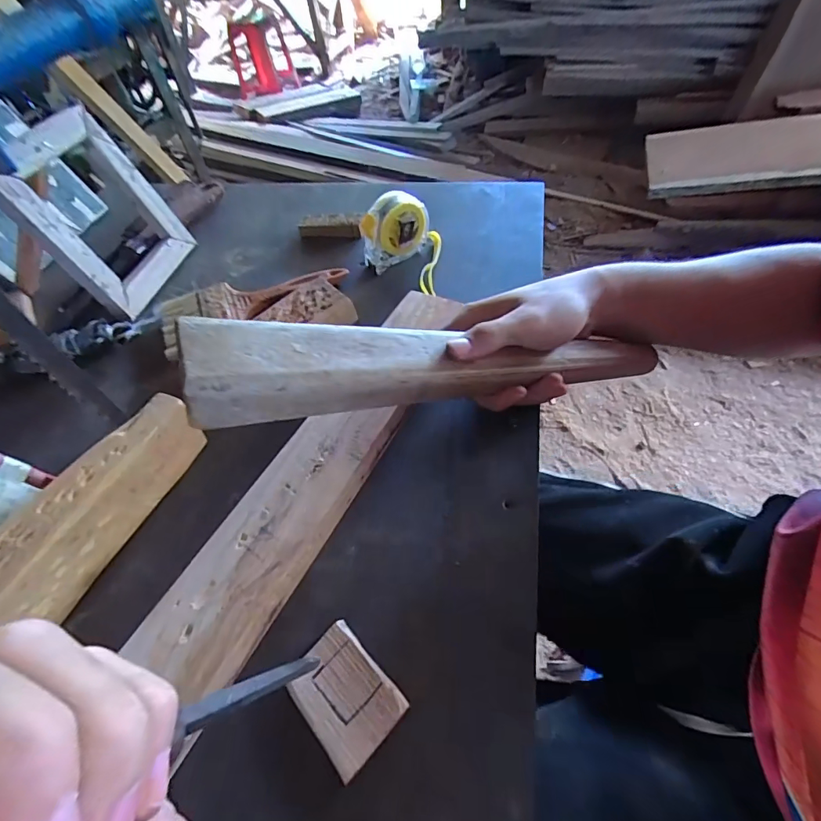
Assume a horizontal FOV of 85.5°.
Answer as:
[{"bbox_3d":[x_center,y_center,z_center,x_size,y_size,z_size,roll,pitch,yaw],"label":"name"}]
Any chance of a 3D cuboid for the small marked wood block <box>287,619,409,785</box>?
[{"bbox_3d":[-0.037,0.153,0.240,0.044,0.004,0.060,-39,58,-21],"label":"small marked wood block"}]

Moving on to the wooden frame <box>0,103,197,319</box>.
[{"bbox_3d":[-0.304,-0.193,0.441,0.021,0.159,0.142,-6,49,25],"label":"wooden frame"}]

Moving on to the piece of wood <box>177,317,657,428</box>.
[{"bbox_3d":[0.036,-0.027,0.299,0.335,0.037,0.048,-4,50,-26],"label":"piece of wood"}]

